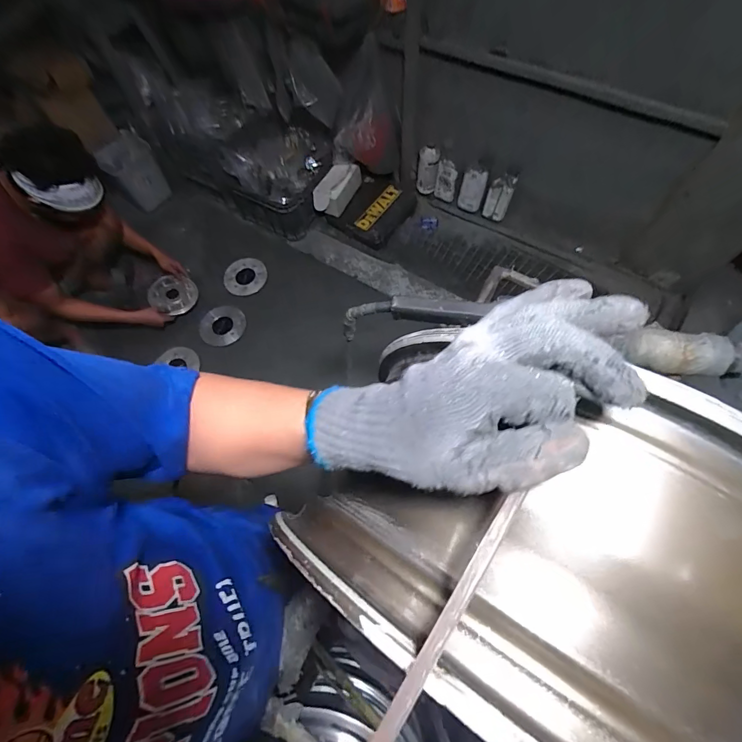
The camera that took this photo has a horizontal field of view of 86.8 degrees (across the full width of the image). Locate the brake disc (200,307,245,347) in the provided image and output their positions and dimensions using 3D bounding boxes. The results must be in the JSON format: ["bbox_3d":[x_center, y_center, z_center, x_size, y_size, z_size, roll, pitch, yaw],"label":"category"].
[{"bbox_3d":[-0.584,-0.173,1.546,0.164,0.176,0.015,9,28,-14],"label":"brake disc"}]

